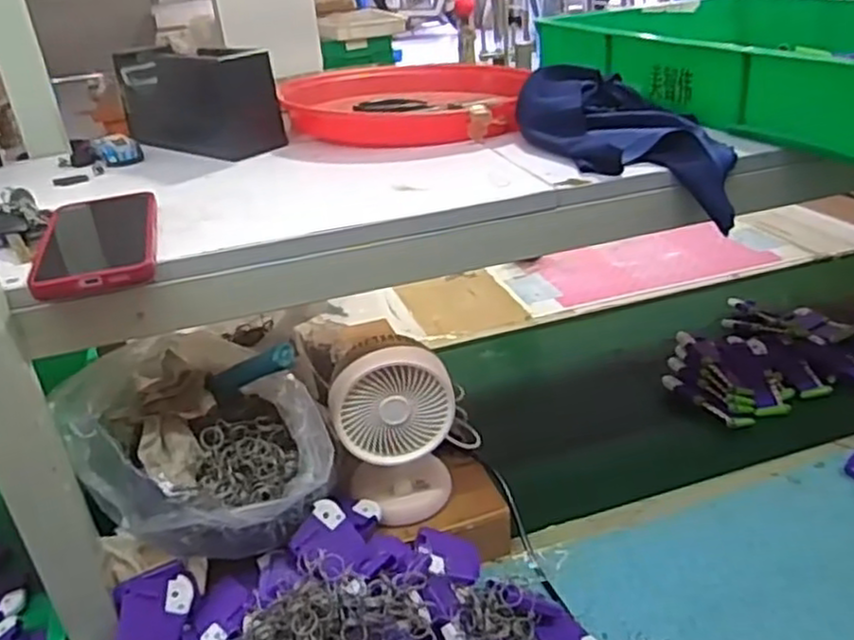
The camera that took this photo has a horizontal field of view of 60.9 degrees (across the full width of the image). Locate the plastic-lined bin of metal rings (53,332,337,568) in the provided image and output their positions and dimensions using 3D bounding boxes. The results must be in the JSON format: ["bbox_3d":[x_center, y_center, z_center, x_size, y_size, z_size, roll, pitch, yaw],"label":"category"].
[{"bbox_3d":[-0.194,0.111,0.623,0.186,0.156,0.167,-22,32,-30],"label":"plastic-lined bin of metal rings"}]

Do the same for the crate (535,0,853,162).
[{"bbox_3d":[0.416,-0.293,0.814,0.404,0.105,0.552,-14,29,-17],"label":"crate"}]

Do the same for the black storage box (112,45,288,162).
[{"bbox_3d":[-0.254,-0.236,0.794,0.202,0.108,0.074,17,35,35],"label":"black storage box"}]

